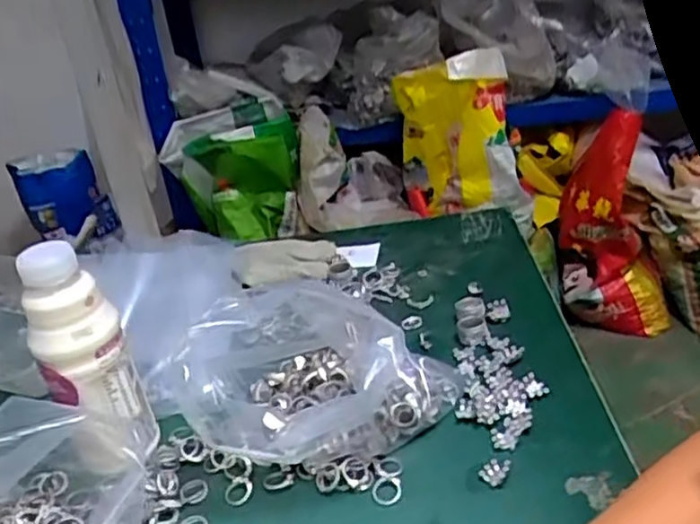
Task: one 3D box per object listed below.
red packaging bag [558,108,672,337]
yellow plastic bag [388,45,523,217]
[{"bbox_3d":[0.678,-0.090,1.784,0.265,0.544,0.176,-4,28,8],"label":"red packaging bag"},{"bbox_3d":[0.261,-0.295,1.681,0.256,0.380,0.150,-8,28,-1],"label":"yellow plastic bag"}]

